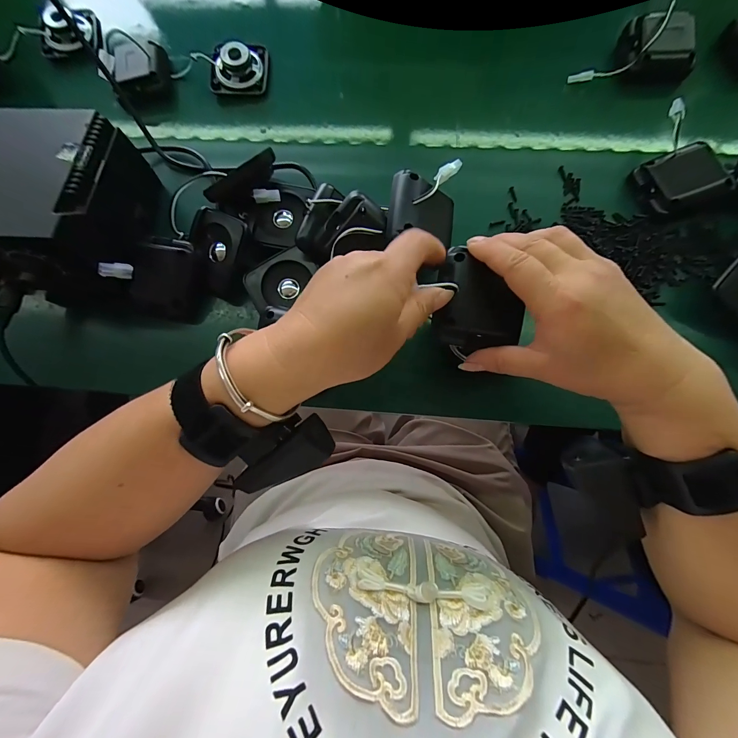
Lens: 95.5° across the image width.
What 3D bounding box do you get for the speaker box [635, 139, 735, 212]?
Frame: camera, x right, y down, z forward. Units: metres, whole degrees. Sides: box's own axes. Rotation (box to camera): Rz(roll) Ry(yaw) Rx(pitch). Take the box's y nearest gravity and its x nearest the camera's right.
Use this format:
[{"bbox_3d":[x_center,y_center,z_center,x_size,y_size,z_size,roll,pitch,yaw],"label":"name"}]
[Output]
[{"bbox_3d":[0.304,-0.186,0.330,0.060,0.031,0.055,-20,78,-3],"label":"speaker box"}]

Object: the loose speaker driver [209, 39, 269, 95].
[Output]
[{"bbox_3d":[-0.155,-0.360,0.391,0.066,0.025,0.058,0,78,1],"label":"loose speaker driver"}]

